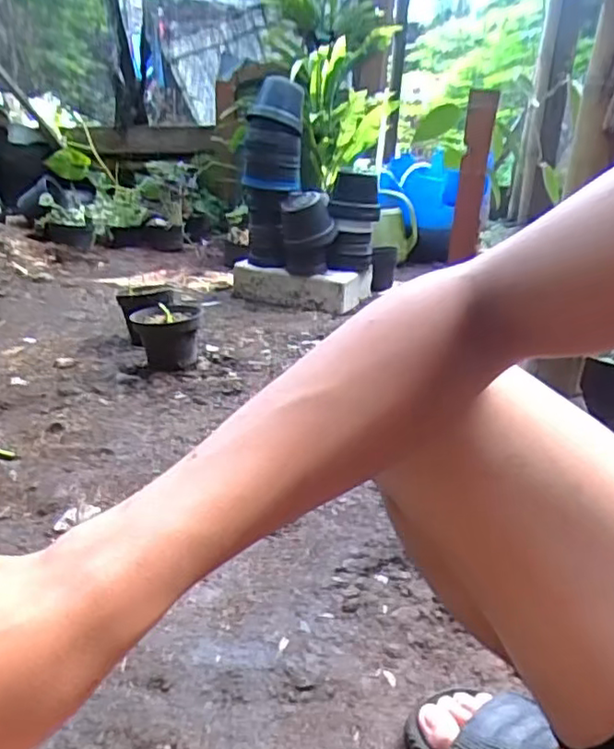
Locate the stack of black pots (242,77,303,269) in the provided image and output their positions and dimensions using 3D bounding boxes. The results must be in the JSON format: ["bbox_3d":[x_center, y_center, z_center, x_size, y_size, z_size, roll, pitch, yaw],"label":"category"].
[{"bbox_3d":[-0.097,-0.559,1.785,0.161,0.467,0.138,7,26,5],"label":"stack of black pots"}]

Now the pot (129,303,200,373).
[{"bbox_3d":[-0.286,-0.078,1.284,0.126,0.104,0.118,0,26,-9],"label":"pot"}]

